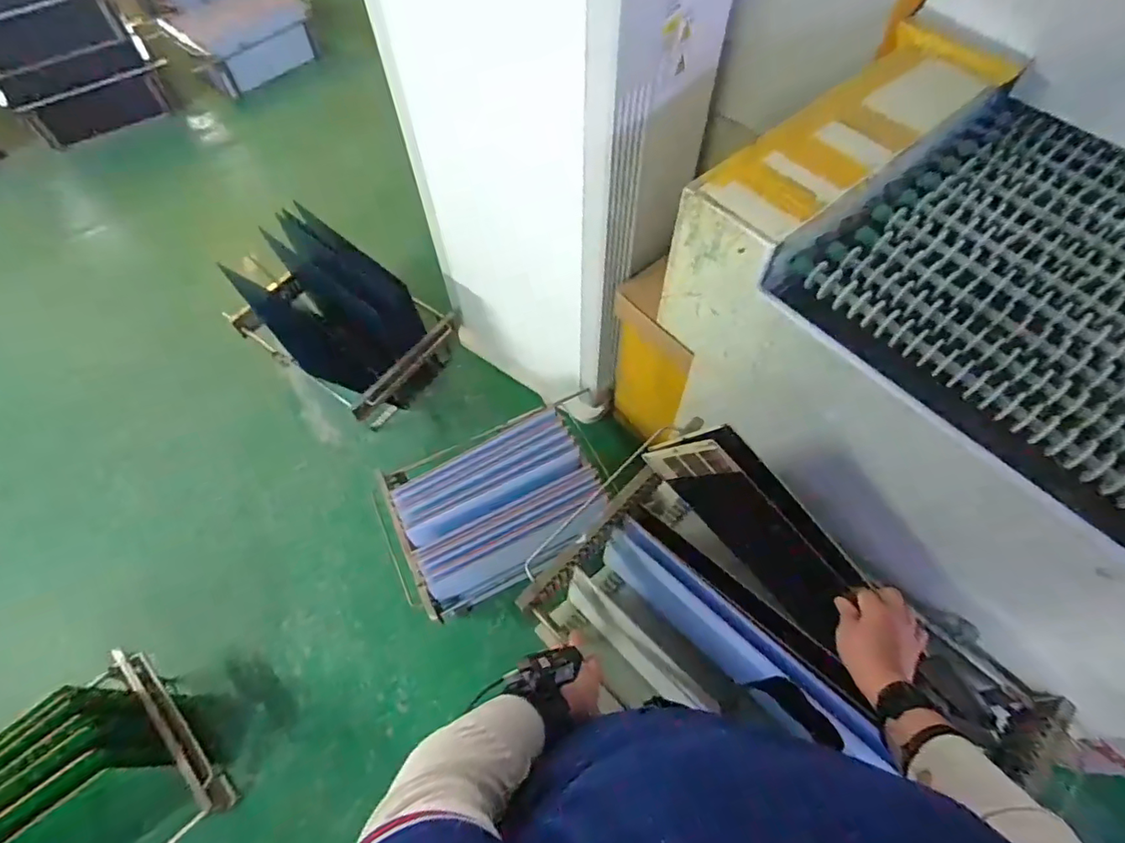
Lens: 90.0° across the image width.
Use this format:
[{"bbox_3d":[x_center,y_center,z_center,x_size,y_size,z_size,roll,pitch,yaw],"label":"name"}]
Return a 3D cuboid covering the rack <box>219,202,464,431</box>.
[{"bbox_3d":[-0.657,-0.307,1.686,0.559,0.366,0.411,30,65,17],"label":"rack"}]

